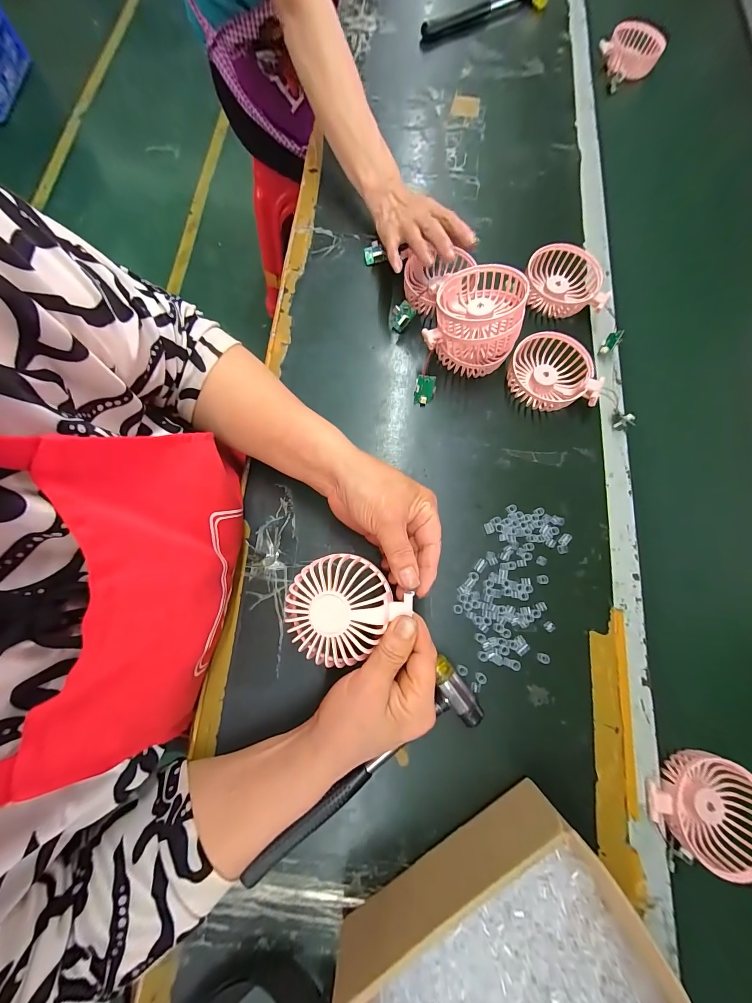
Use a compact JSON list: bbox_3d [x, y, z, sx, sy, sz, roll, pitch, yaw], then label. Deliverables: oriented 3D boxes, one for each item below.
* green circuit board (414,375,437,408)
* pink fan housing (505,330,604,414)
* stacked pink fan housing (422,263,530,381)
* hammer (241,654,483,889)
[{"bbox_3d":[0.058,-0.130,0.394,0.023,0.007,0.035,4,120,-9],"label":"green circuit board"},{"bbox_3d":[0.203,-0.145,0.391,0.087,0.034,0.096,-10,77,-3],"label":"pink fan housing"},{"bbox_3d":[0.112,-0.202,0.379,0.093,0.087,0.093,0,76,-1],"label":"stacked pink fan housing"},{"bbox_3d":[-0.015,0.233,0.297,0.232,0.023,0.058,-32,79,-8],"label":"hammer"}]

